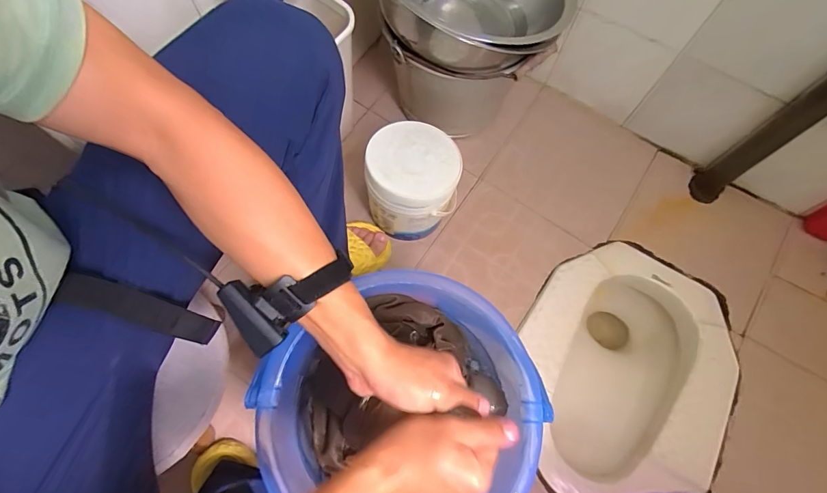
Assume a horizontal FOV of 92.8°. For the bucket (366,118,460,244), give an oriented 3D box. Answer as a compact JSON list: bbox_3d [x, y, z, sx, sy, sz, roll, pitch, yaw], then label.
[{"bbox_3d":[0.001,-0.110,0.740,0.149,0.201,0.157,0,69,-1],"label":"bucket"}]

